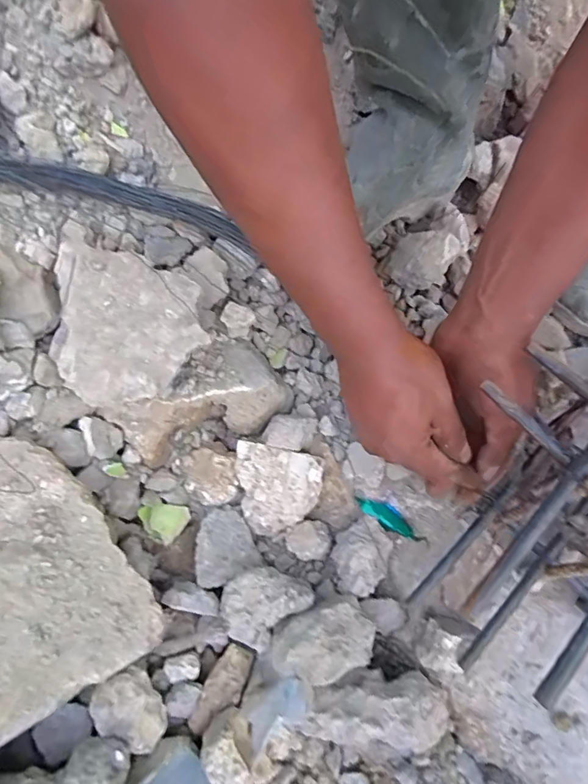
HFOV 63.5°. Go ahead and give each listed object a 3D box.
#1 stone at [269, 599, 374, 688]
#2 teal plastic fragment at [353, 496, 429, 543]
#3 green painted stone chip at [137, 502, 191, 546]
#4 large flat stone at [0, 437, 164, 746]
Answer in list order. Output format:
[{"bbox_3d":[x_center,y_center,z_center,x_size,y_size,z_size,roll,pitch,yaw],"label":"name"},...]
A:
[{"bbox_3d":[0.021,0.184,0.349,0.075,0.034,0.048,-22,63,-10],"label":"stone"},{"bbox_3d":[0.086,0.113,0.424,0.068,0.014,0.022,36,68,19],"label":"teal plastic fragment"},{"bbox_3d":[-0.117,0.111,0.421,0.041,0.012,0.033,27,65,15],"label":"green painted stone chip"},{"bbox_3d":[-0.196,0.119,0.333,0.131,0.050,0.193,-24,72,-28],"label":"large flat stone"}]

